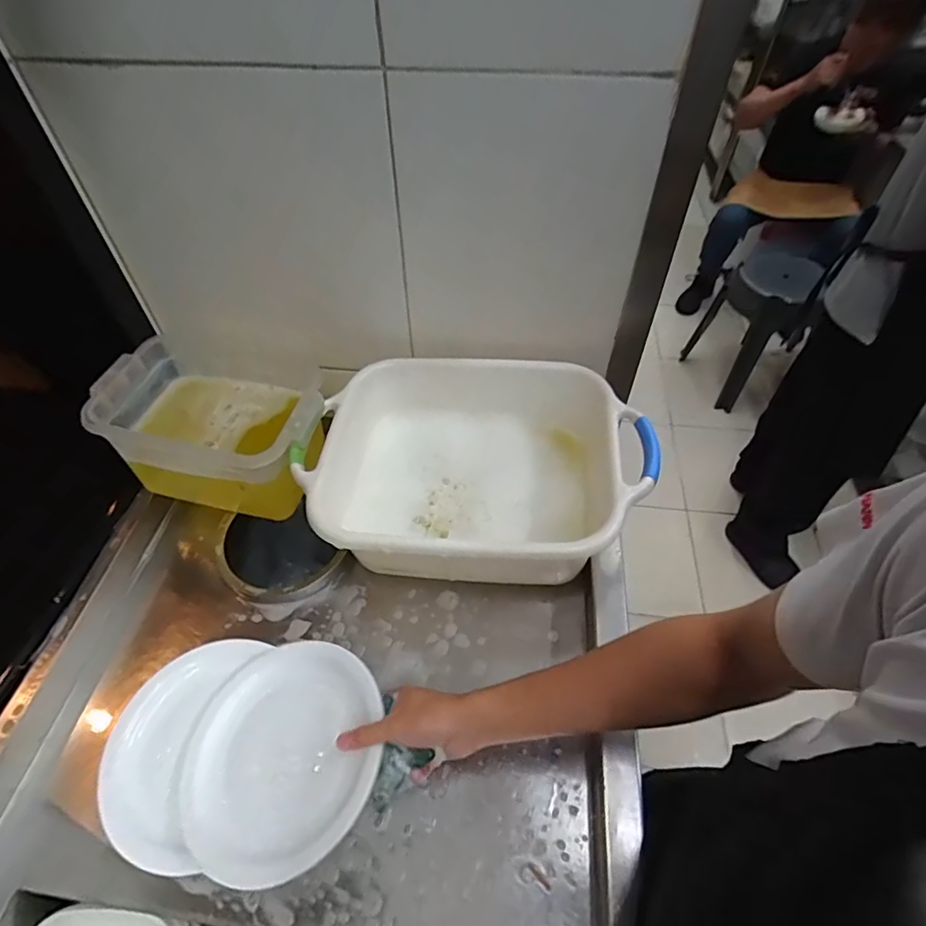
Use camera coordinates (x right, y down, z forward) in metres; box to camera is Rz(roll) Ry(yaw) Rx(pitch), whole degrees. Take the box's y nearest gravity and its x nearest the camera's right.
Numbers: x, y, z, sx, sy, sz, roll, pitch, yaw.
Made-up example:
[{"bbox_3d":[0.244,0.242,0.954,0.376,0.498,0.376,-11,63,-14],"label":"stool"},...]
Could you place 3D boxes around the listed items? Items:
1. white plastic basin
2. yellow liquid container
[{"bbox_3d":[0.019,0.012,0.711,0.420,0.146,0.306,2,49,2],"label":"white plastic basin"},{"bbox_3d":[-0.343,-0.051,0.754,0.294,0.157,0.201,12,51,11],"label":"yellow liquid container"}]

